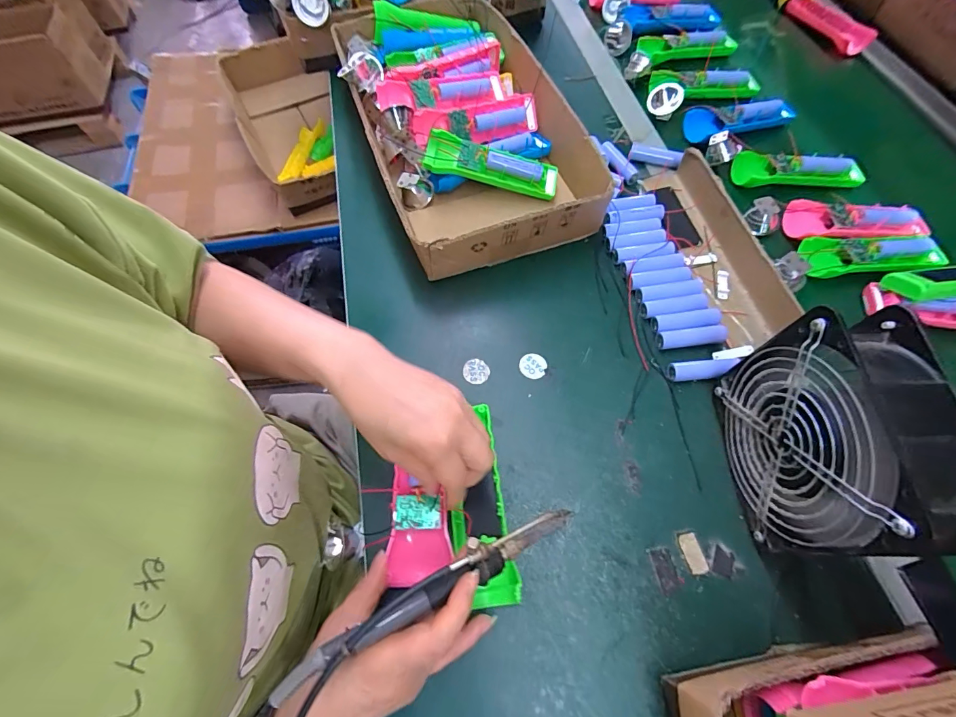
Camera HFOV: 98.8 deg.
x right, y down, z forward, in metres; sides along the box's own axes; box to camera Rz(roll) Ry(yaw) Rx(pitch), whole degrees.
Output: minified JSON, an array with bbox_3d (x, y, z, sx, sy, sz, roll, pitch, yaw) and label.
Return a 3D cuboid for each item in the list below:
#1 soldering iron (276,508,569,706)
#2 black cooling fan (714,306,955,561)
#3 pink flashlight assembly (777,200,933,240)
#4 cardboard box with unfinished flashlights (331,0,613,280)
[{"bbox_3d":[-0.024,0.141,0.252,0.198,0.028,0.022,-22,65,-21],"label":"soldering iron"},{"bbox_3d":[0.247,0.061,0.292,0.064,0.147,0.144,0,62,2],"label":"black cooling fan"},{"bbox_3d":[0.435,-0.156,0.471,0.154,0.023,0.044,2,62,2],"label":"pink flashlight assembly"},{"bbox_3d":[-0.026,-0.297,0.521,0.230,0.096,0.421,-20,64,-9],"label":"cardboard box with unfinished flashlights"}]

